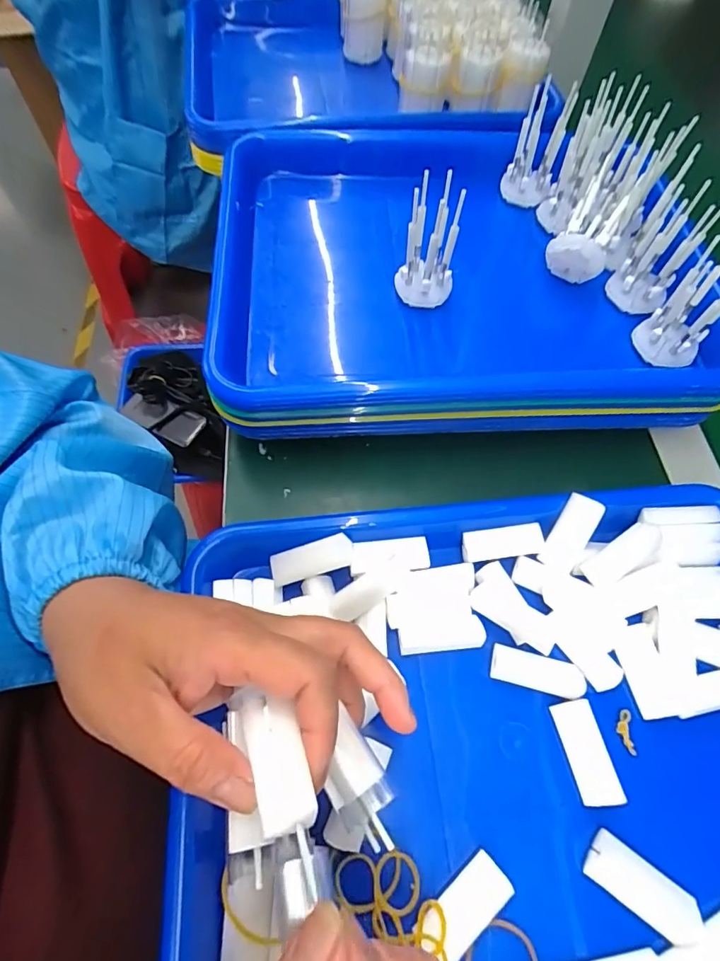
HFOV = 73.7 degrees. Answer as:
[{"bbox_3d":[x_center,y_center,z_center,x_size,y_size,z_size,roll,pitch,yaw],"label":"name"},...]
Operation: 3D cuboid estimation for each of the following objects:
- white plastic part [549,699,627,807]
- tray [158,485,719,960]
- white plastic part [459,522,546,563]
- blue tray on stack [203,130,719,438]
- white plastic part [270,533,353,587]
[{"bbox_3d":[0.113,0.135,0.240,0.017,0.011,0.046,-9,64,-8],"label":"white plastic part"},{"bbox_3d":[0.084,0.129,0.237,0.338,0.042,0.240,-5,61,-3],"label":"tray"},{"bbox_3d":[0.084,0.037,0.283,0.047,0.012,0.016,-6,63,-6],"label":"white plastic part"},{"bbox_3d":[0.060,-0.156,0.342,0.321,0.044,0.261,-2,63,-4],"label":"blue tray on stack"},{"bbox_3d":[-0.027,0.043,0.269,0.047,0.008,0.017,-19,90,9],"label":"white plastic part"}]

